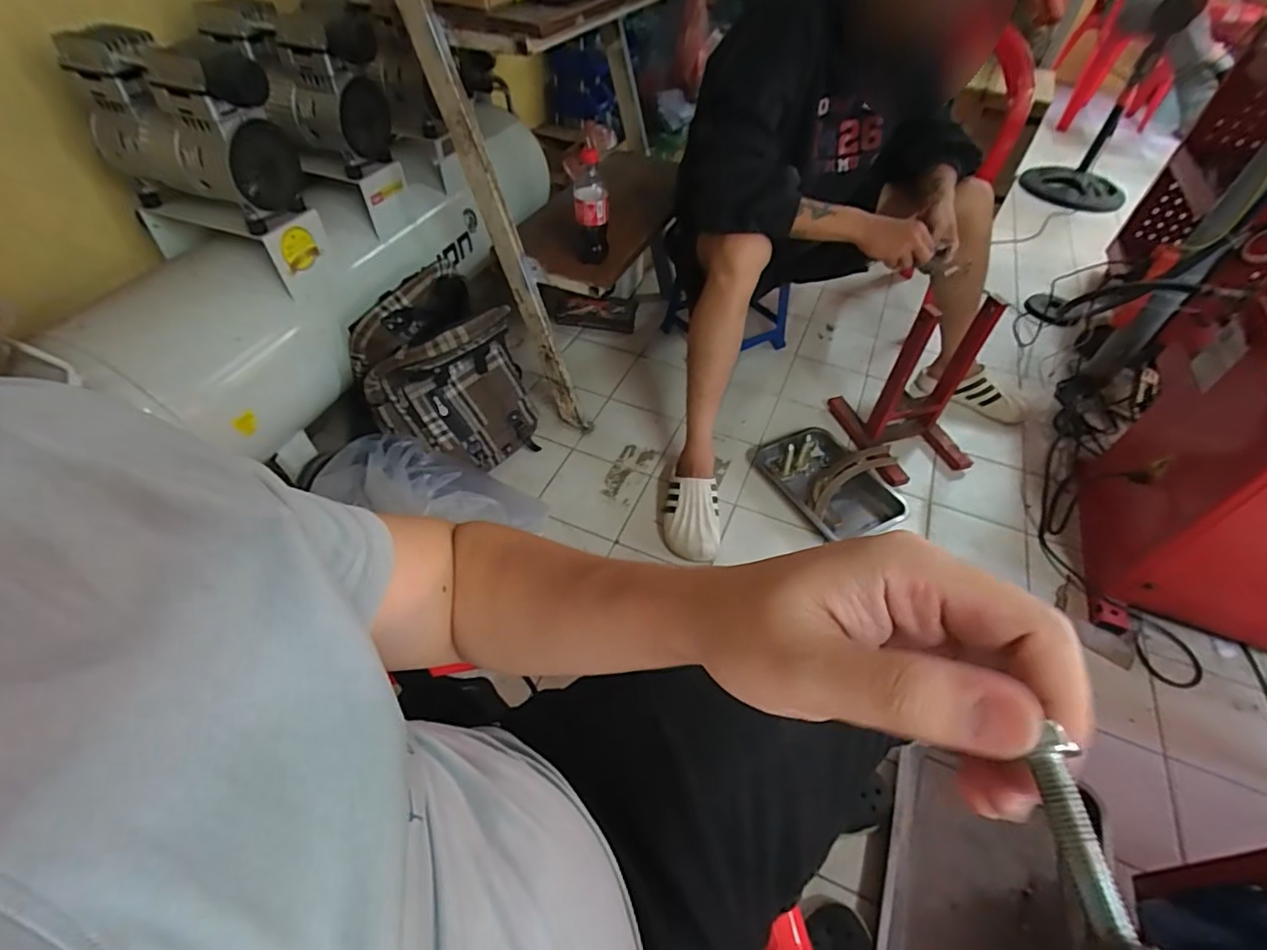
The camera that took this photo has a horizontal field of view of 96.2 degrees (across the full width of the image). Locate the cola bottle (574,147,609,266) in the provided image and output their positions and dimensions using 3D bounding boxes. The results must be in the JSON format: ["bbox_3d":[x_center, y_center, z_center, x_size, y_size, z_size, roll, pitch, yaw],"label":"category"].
[{"bbox_3d":[-0.077,-0.483,1.046,0.061,0.195,0.054,1,49,-2],"label":"cola bottle"}]

